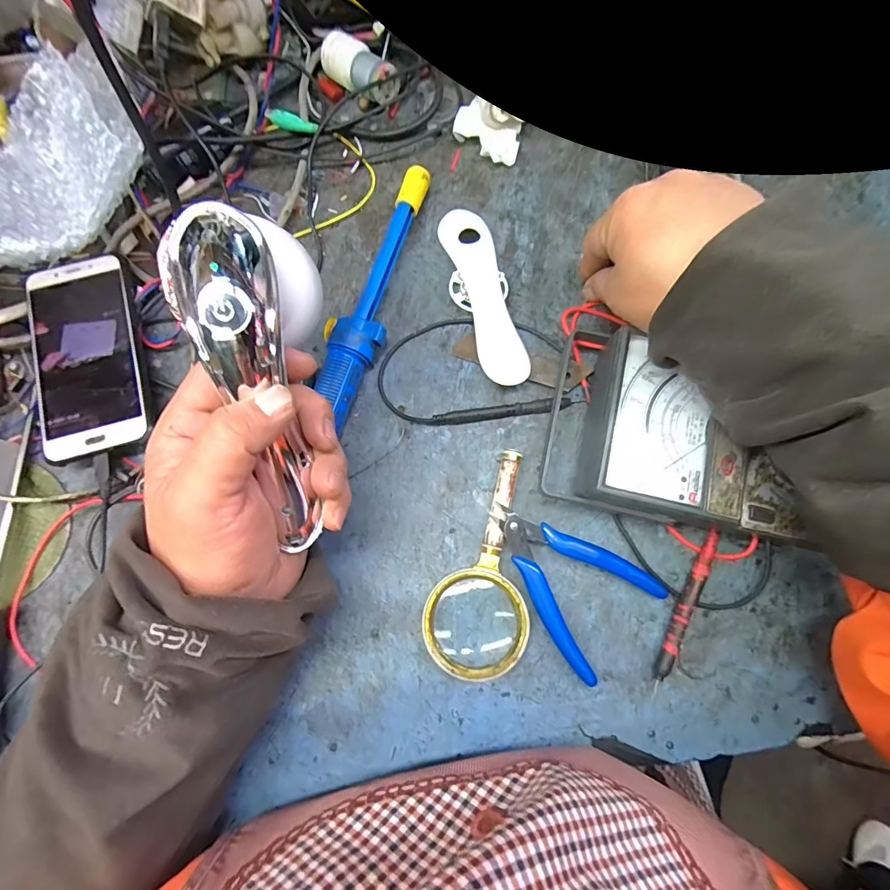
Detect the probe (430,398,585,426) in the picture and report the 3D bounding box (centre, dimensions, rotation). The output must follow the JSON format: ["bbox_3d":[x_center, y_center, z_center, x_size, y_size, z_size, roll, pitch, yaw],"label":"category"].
[{"bbox_3d":[0.045,-0.024,0.320,0.107,0.011,0.009,-8,78,0],"label":"probe"}]

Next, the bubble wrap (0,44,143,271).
[{"bbox_3d":[-0.281,-0.174,0.275,0.179,0.047,0.109,-29,77,-5],"label":"bubble wrap"}]

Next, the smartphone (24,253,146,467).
[{"bbox_3d":[-0.271,-0.067,0.328,0.076,0.010,0.147,-14,81,-4],"label":"smartphone"}]

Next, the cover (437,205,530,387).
[{"bbox_3d":[0.029,-0.119,0.338,0.035,0.021,0.157,-14,78,-1],"label":"cover"}]

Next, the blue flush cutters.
[{"bbox_3d":[0.080,0.085,0.293,0.077,0.016,0.114,-42,80,-7],"label":"blue flush cutters"}]

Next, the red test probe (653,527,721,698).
[{"bbox_3d":[0.160,0.107,0.288,0.013,0.012,0.113,27,80,7],"label":"red test probe"}]

